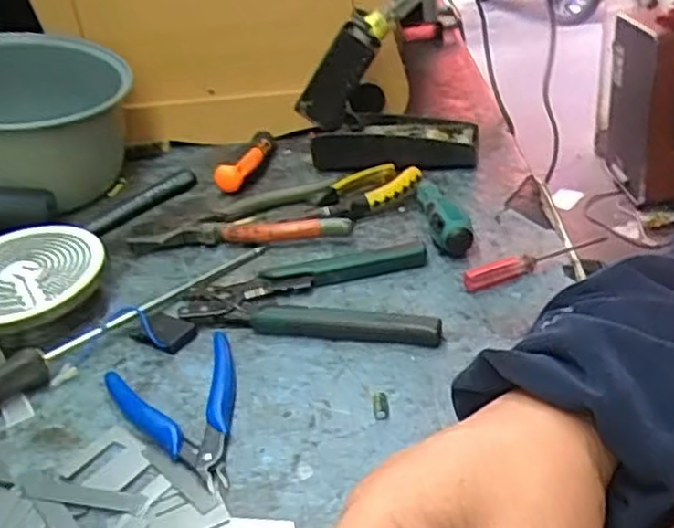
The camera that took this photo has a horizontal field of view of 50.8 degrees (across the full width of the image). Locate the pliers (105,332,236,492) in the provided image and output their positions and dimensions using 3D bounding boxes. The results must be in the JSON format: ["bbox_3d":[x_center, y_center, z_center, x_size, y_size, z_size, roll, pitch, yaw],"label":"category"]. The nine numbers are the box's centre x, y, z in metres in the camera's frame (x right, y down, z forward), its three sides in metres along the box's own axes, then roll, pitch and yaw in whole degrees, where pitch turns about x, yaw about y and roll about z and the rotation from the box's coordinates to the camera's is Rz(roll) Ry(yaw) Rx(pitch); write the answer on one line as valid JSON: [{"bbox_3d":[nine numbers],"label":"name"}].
[{"bbox_3d":[-0.084,0.086,0.420,0.078,0.013,0.117,-21,34,-22],"label":"pliers"}]

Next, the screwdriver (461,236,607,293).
[{"bbox_3d":[0.147,-0.005,0.523,0.122,0.017,0.014,-20,34,-21],"label":"screwdriver"}]

